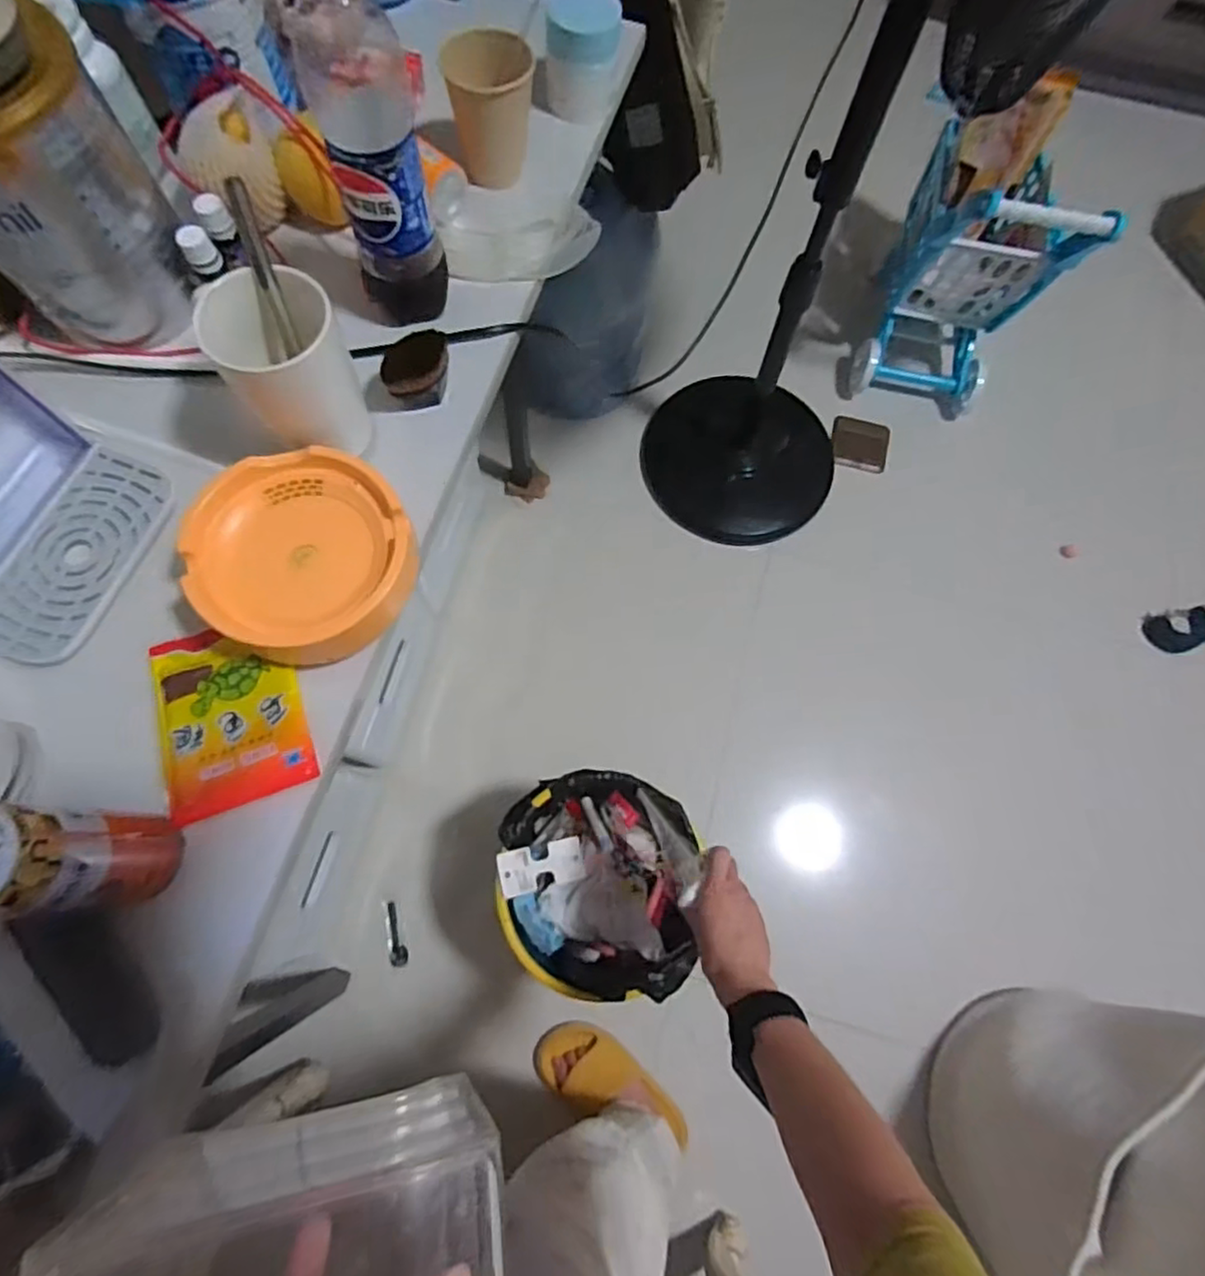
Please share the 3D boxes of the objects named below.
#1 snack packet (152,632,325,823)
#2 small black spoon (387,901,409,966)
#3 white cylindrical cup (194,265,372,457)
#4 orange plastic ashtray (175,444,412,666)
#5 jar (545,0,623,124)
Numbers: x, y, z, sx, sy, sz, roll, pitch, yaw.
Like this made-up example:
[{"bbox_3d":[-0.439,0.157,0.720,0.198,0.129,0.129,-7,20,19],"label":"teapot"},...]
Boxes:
[{"bbox_3d":[-0.245,0.047,0.430,0.085,0.014,0.128,-20,69,-12],"label":"snack packet"},{"bbox_3d":[-0.333,0.476,1.044,0.027,0.011,0.096,-14,74,-6],"label":"small black spoon"},{"bbox_3d":[-0.205,-0.177,0.435,0.075,0.109,0.070,-33,77,-11],"label":"white cylindrical cup"},{"bbox_3d":[-0.196,-0.053,0.437,0.132,0.051,0.134,1,73,-2],"label":"orange plastic ashtray"},{"bbox_3d":[-0.017,-0.520,0.579,0.066,0.076,0.069,1,73,-2],"label":"jar"}]

